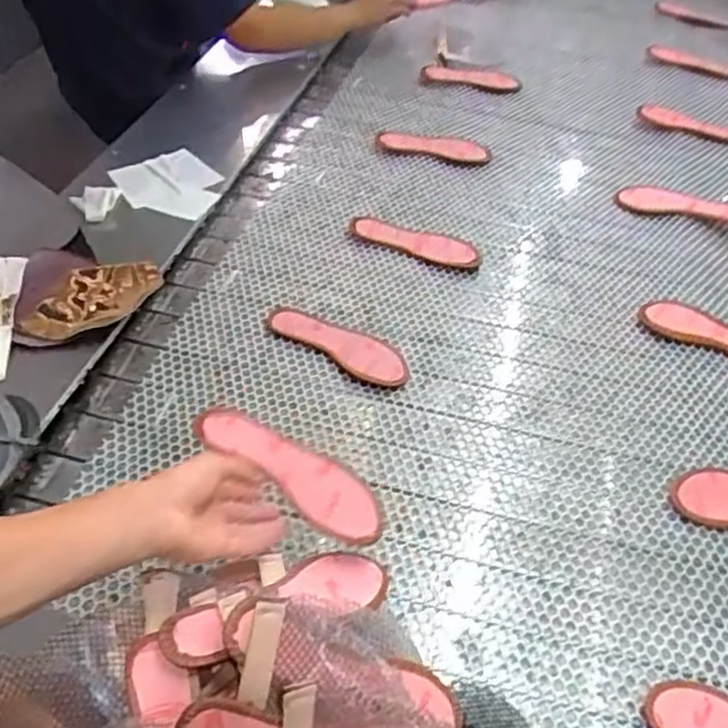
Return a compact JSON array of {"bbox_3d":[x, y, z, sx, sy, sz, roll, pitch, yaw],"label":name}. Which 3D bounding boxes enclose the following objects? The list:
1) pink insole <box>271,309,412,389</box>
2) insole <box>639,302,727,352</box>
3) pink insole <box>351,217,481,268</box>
[{"bbox_3d":[-0.036,-0.030,1.017,0.220,0.009,0.070,26,56,20],"label":"pink insole"},{"bbox_3d":[0.532,-0.048,1.077,0.218,0.011,0.074,19,50,14],"label":"insole"},{"bbox_3d":[0.086,-0.206,1.182,0.218,0.014,0.069,19,46,15],"label":"pink insole"}]

